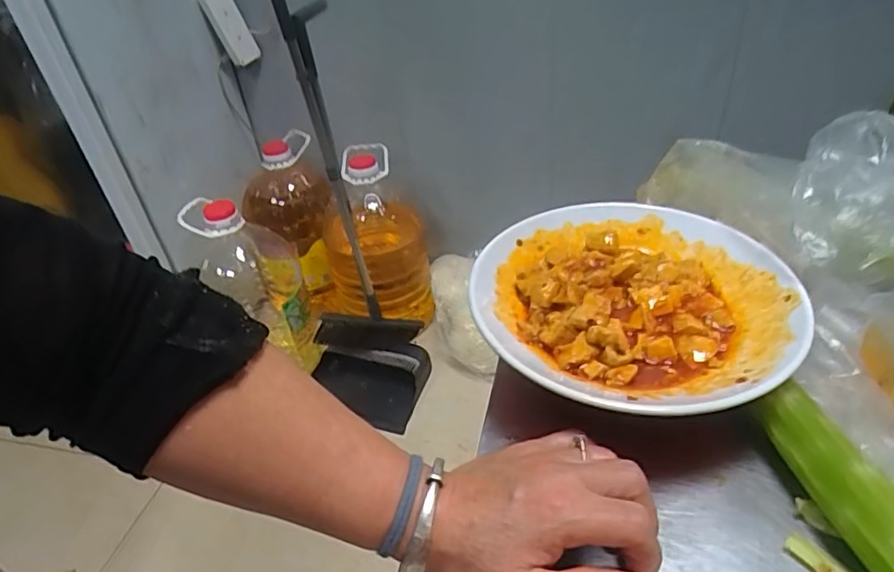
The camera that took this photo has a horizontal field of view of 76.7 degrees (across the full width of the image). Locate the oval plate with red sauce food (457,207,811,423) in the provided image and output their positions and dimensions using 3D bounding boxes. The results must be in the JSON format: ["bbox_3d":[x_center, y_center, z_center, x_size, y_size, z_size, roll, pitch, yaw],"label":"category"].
[{"bbox_3d":[0.123,0.006,0.379,0.198,0.034,0.209,10,41,21],"label":"oval plate with red sauce food"}]

